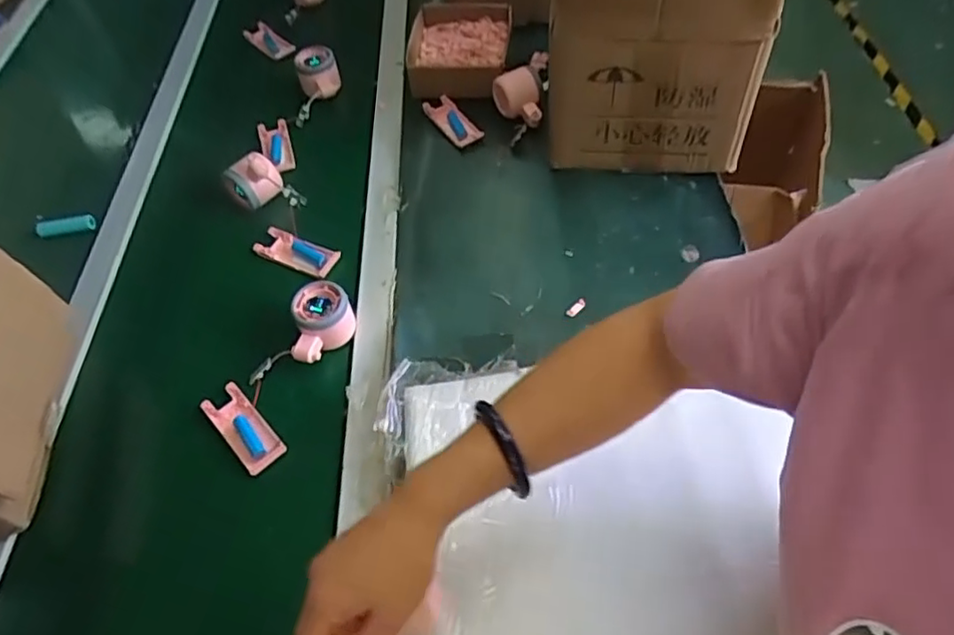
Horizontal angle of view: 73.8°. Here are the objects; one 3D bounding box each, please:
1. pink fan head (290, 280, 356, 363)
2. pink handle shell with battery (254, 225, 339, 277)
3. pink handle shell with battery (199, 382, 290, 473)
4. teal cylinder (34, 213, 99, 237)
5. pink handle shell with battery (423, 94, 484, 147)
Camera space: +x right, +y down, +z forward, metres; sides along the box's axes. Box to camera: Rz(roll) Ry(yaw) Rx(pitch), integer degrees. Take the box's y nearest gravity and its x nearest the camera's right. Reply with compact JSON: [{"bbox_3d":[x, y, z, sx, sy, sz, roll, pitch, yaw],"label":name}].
[{"bbox_3d":[-0.162,0.005,0.668,0.059,0.042,0.077,-6,54,0],"label":"pink fan head"},{"bbox_3d":[-0.215,-0.078,0.762,0.105,0.015,0.037,21,58,19],"label":"pink handle shell with battery"},{"bbox_3d":[-0.232,0.111,0.637,0.041,0.017,0.100,-38,60,-21],"label":"pink handle shell with battery"},{"bbox_3d":[-0.536,-0.122,0.827,0.074,0.018,0.019,-10,54,-2],"label":"teal cylinder"},{"bbox_3d":[-0.036,-0.278,0.887,0.033,0.020,0.111,-31,57,-17],"label":"pink handle shell with battery"}]

